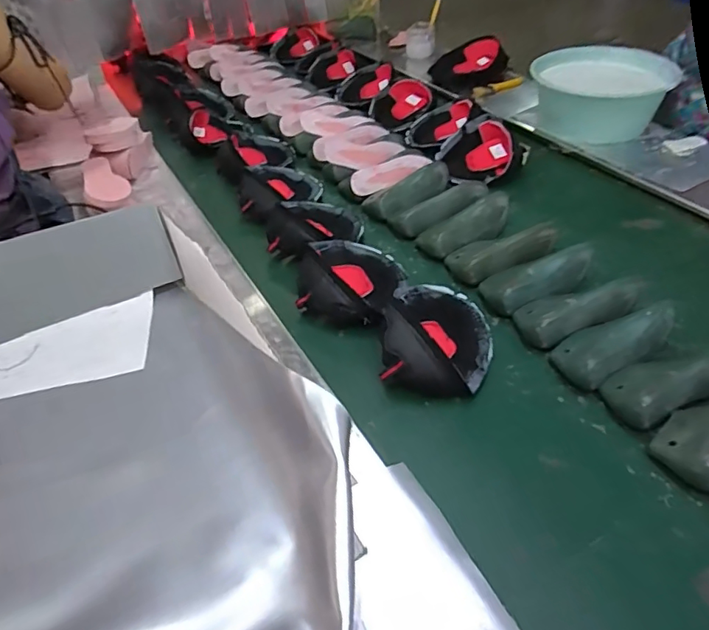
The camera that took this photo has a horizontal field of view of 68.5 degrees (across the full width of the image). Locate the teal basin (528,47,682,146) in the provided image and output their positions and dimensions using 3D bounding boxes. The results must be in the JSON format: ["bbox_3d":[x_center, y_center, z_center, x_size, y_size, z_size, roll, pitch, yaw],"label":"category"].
[{"bbox_3d":[0.568,-0.520,1.235,0.309,0.132,0.233,25,52,25],"label":"teal basin"}]

